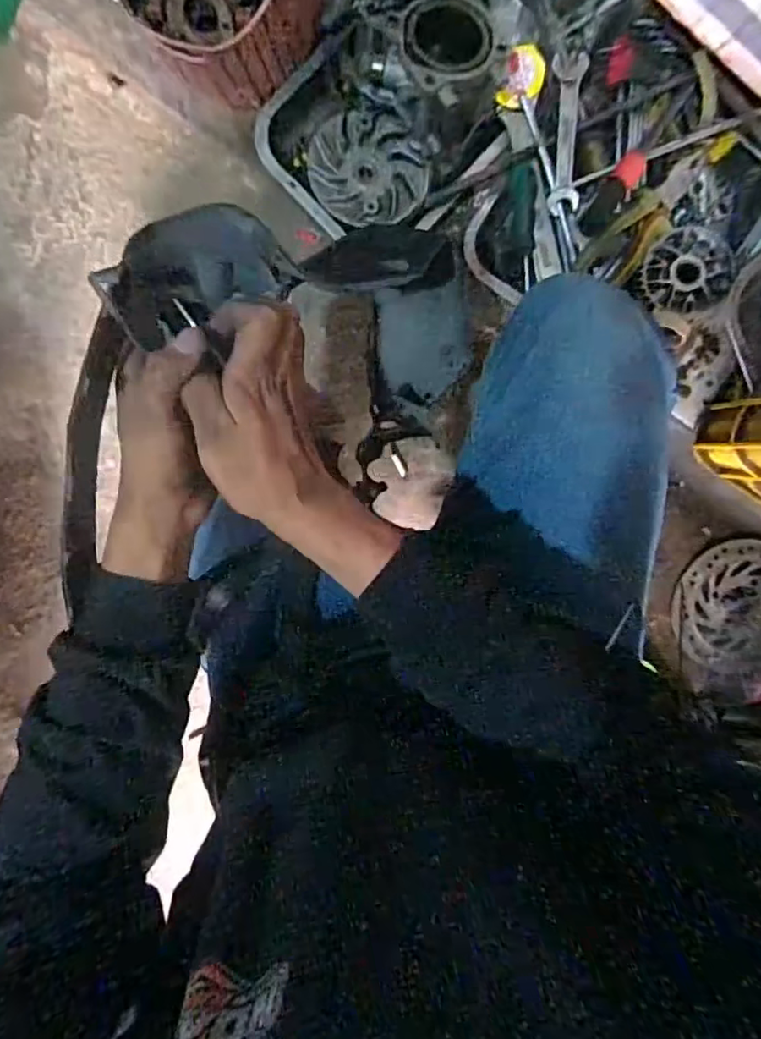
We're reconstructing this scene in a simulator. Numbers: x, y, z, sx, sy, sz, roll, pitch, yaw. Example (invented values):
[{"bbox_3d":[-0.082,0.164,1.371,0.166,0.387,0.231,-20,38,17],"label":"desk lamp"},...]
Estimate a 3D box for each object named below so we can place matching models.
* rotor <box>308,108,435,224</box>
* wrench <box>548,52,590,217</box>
[{"bbox_3d":[-0.011,-0.331,0.567,0.113,0.023,0.098,7,95,-6],"label":"rotor"},{"bbox_3d":[0.180,-0.370,0.567,0.031,0.010,0.146,2,89,12],"label":"wrench"}]

